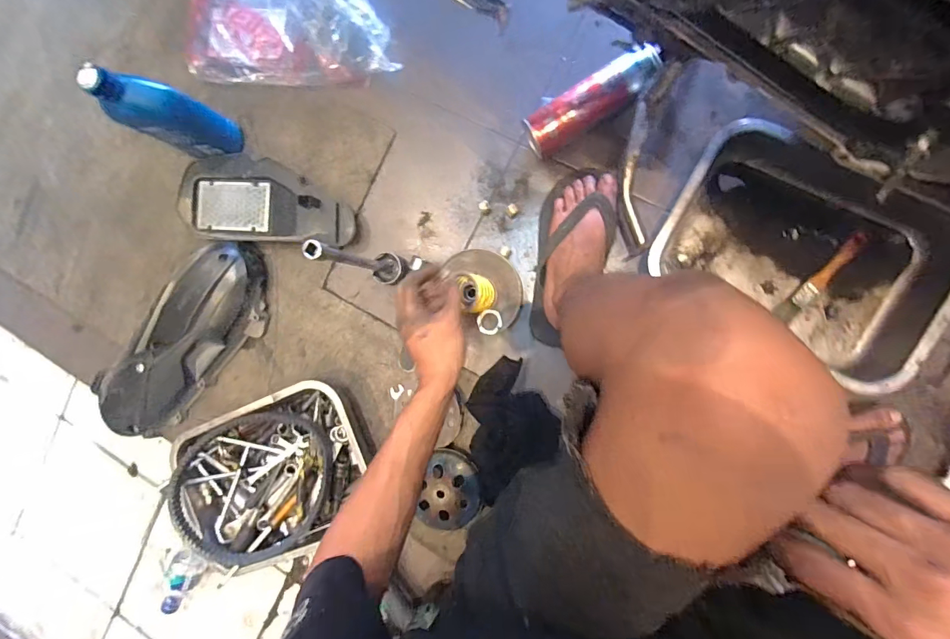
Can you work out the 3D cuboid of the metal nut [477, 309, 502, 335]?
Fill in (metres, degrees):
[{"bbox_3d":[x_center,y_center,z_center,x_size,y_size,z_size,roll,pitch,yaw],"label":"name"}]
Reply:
[{"bbox_3d":[0.025,0.005,0.684,0.039,0.027,0.041,0,91,10],"label":"metal nut"}]

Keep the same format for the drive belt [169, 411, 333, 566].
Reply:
[{"bbox_3d":[-0.383,0.293,0.714,0.303,0.033,0.247,-19,88,10],"label":"drive belt"}]

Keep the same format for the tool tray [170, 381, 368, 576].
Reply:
[{"bbox_3d":[-0.362,0.280,0.741,0.358,0.071,0.266,-22,87,10],"label":"tool tray"}]

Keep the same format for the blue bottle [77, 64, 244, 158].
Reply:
[{"bbox_3d":[-0.509,-0.339,0.690,0.085,0.206,0.090,27,96,8],"label":"blue bottle"}]

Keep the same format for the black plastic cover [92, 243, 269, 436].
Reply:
[{"bbox_3d":[-0.541,0.047,0.775,0.160,0.077,0.446,44,98,6],"label":"black plastic cover"}]

